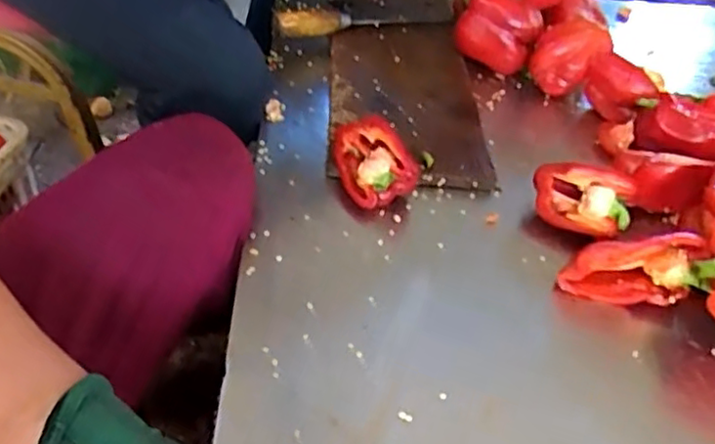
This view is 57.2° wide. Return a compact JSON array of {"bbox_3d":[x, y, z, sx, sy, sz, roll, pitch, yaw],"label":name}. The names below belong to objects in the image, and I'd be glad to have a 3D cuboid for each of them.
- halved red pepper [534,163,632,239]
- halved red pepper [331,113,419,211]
[{"bbox_3d":[0.200,-0.017,0.596,0.090,0.055,0.051,29,45,25],"label":"halved red pepper"},{"bbox_3d":[0.014,-0.058,0.614,0.063,0.057,0.089,-6,41,-15],"label":"halved red pepper"}]

